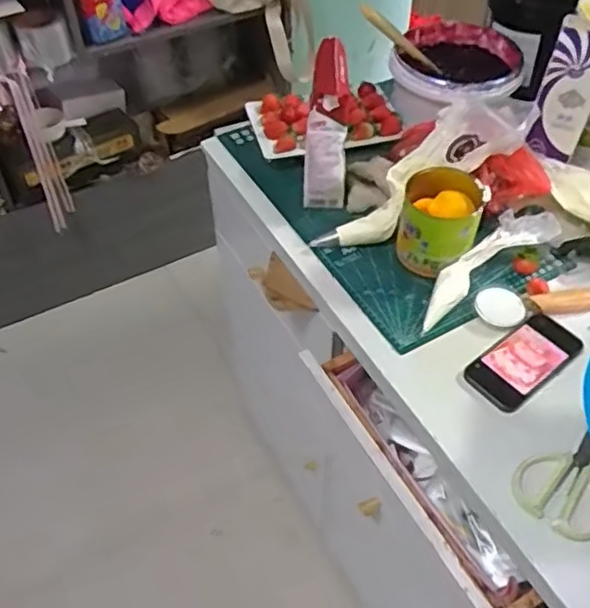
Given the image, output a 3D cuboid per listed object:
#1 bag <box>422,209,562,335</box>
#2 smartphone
[{"bbox_3d":[0.239,-0.056,0.856,0.234,0.028,0.065,-37,58,-10],"label":"bag"},{"bbox_3d":[0.279,0.066,0.790,0.150,0.013,0.076,-32,59,-23],"label":"smartphone"}]

